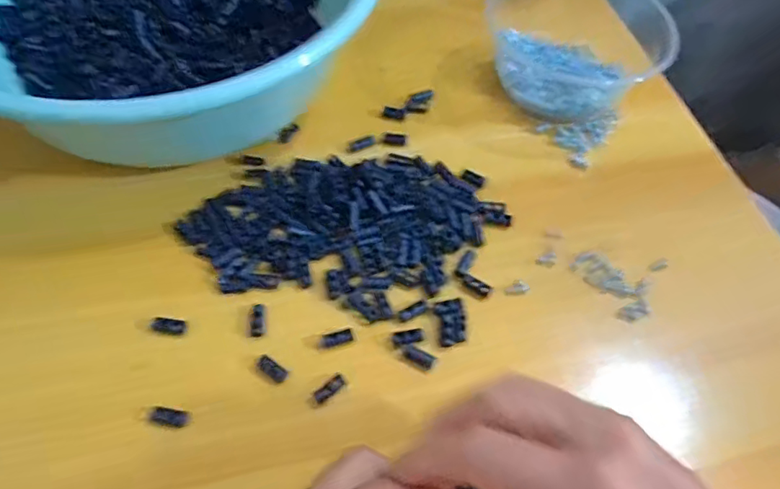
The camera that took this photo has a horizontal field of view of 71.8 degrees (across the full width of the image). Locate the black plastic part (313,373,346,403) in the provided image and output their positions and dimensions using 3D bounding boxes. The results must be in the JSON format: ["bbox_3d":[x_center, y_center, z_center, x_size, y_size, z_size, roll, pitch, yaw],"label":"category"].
[{"bbox_3d":[-0.033,0.078,0.291,0.018,0.007,0.006,-34,65,-22],"label":"black plastic part"}]

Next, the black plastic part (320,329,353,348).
[{"bbox_3d":[-0.030,0.053,0.305,0.018,0.004,0.008,-14,59,-12],"label":"black plastic part"}]

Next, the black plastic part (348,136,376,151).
[{"bbox_3d":[-0.020,-0.073,0.386,0.021,0.004,0.009,-22,61,-16],"label":"black plastic part"}]

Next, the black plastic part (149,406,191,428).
[{"bbox_3d":[-0.114,0.089,0.278,0.020,0.004,0.008,16,57,-11],"label":"black plastic part"}]

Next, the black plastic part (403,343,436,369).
[{"bbox_3d":[0.016,0.062,0.301,0.020,0.004,0.008,23,59,12],"label":"black plastic part"}]

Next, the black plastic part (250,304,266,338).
[{"bbox_3d":[-0.076,0.044,0.308,0.008,0.004,0.019,2,71,-2],"label":"black plastic part"}]

